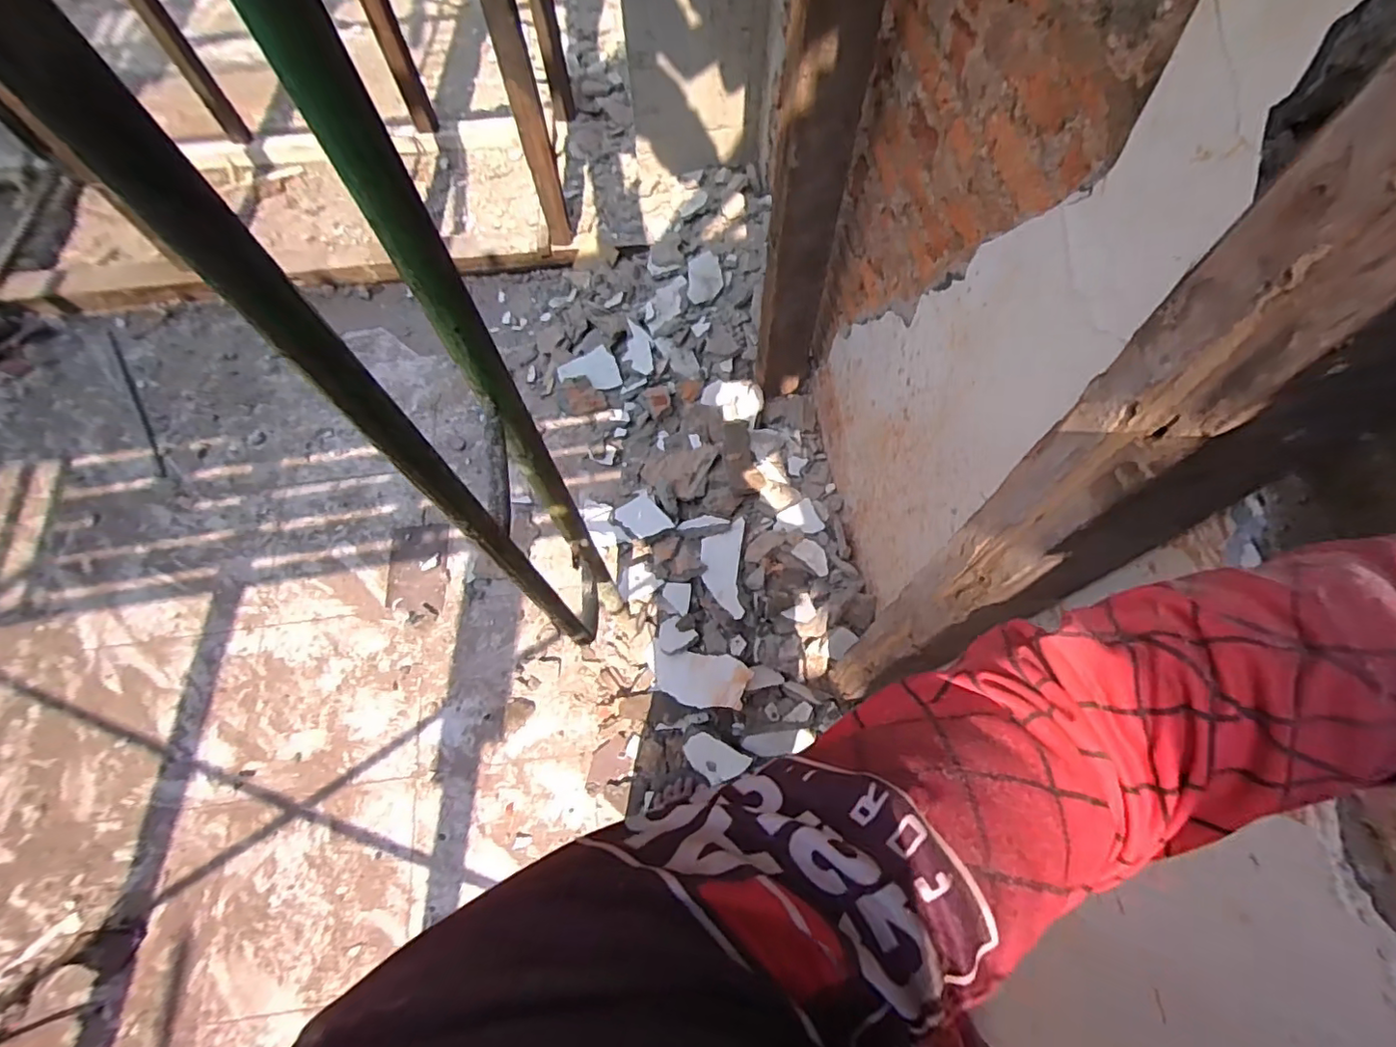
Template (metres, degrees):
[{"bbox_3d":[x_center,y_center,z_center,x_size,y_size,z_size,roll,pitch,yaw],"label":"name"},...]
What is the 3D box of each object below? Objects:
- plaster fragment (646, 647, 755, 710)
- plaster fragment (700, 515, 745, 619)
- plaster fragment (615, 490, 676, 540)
[{"bbox_3d":[-0.011,0.346,1.342,0.253,0.046,0.119,7,66,21],"label":"plaster fragment"},{"bbox_3d":[0.058,0.108,1.407,0.097,0.032,0.233,1,67,1],"label":"plaster fragment"},{"bbox_3d":[-0.130,-0.020,1.492,0.109,0.030,0.147,-40,61,-23],"label":"plaster fragment"}]

